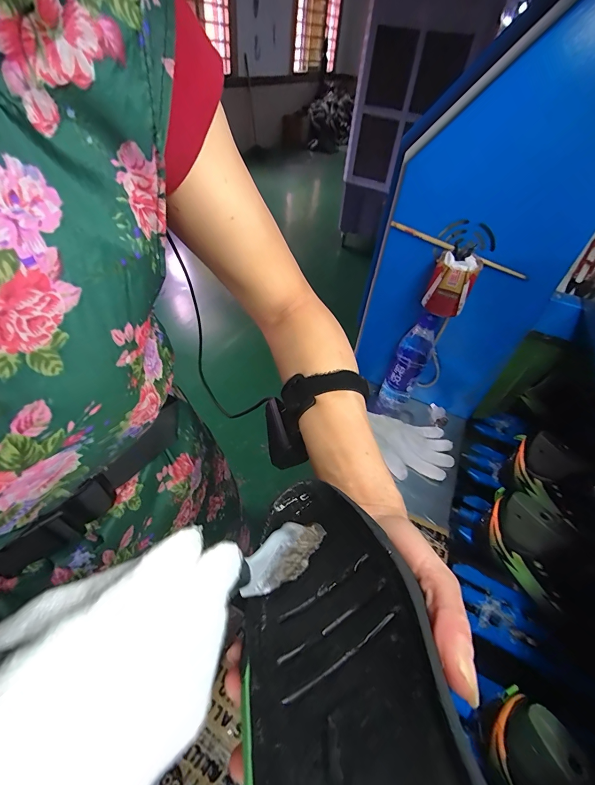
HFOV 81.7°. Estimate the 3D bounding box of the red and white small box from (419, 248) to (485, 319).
[{"bbox_3d":[0.249,-0.175,0.557,0.063,0.085,0.061,28,48,22],"label":"red and white small box"}]

